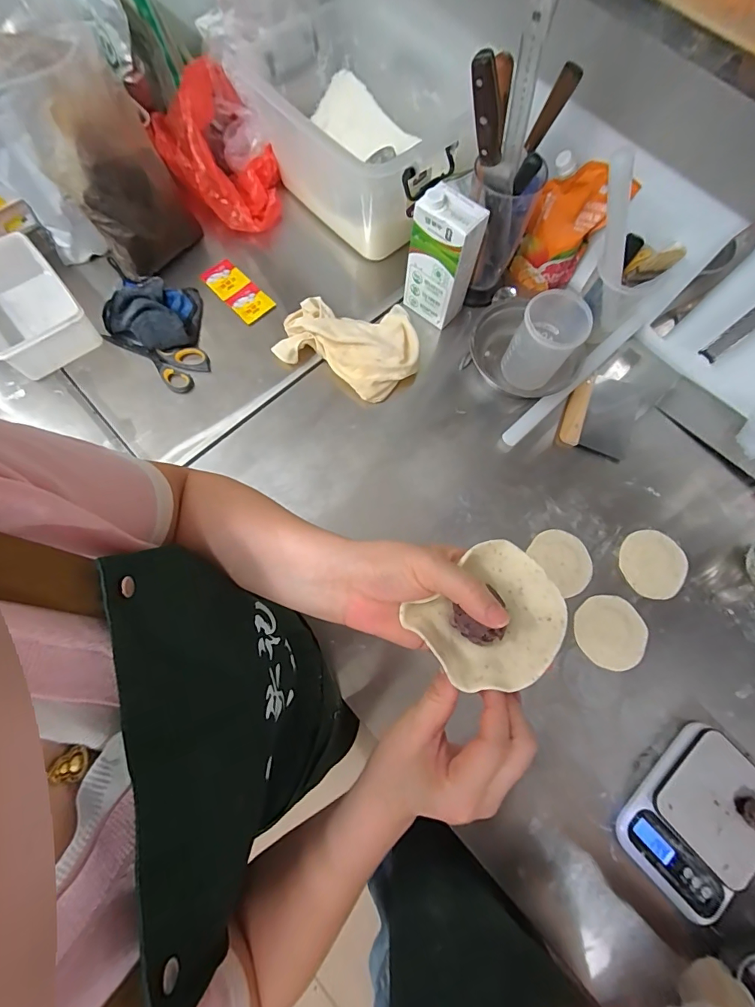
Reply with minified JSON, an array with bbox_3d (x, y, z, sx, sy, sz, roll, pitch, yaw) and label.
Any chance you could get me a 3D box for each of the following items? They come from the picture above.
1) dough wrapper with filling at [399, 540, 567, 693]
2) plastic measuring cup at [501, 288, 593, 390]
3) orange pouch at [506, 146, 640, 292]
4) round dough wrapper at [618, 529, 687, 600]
[{"bbox_3d":[0.075,0.073,0.270,0.093,0.029,0.079,-36,78,-9],"label":"dough wrapper with filling"},{"bbox_3d":[0.272,-0.264,0.675,0.094,0.130,0.101,0,75,-1],"label":"plastic measuring cup"},{"bbox_3d":[0.313,-0.446,0.697,0.130,0.212,0.039,17,75,4],"label":"orange pouch"},{"bbox_3d":[0.431,0.094,0.649,0.092,0.011,0.104,8,75,2],"label":"round dough wrapper"}]

